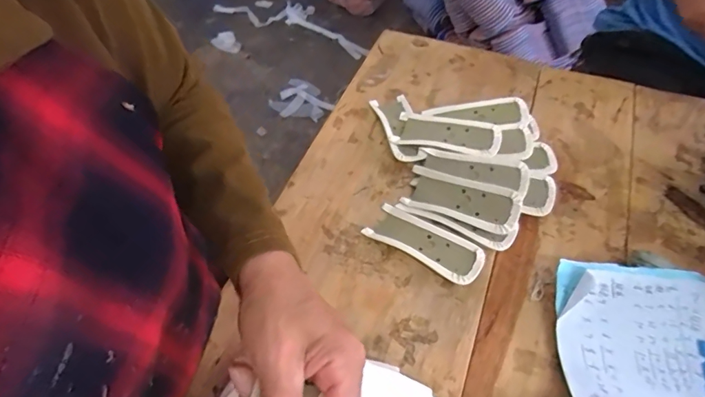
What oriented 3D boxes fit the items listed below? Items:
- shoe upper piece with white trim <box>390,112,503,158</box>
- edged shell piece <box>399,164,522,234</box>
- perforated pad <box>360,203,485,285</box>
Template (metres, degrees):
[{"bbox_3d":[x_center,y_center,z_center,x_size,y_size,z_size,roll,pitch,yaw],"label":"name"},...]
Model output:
[{"bbox_3d":[0.107,-0.074,0.486,0.115,0.013,0.041,17,55,12],"label":"shoe upper piece with white trim"},{"bbox_3d":[0.110,0.000,0.444,0.115,0.007,0.044,20,83,29],"label":"edged shell piece"},{"bbox_3d":[0.072,0.044,0.431,0.116,0.017,0.045,30,59,21],"label":"perforated pad"}]

